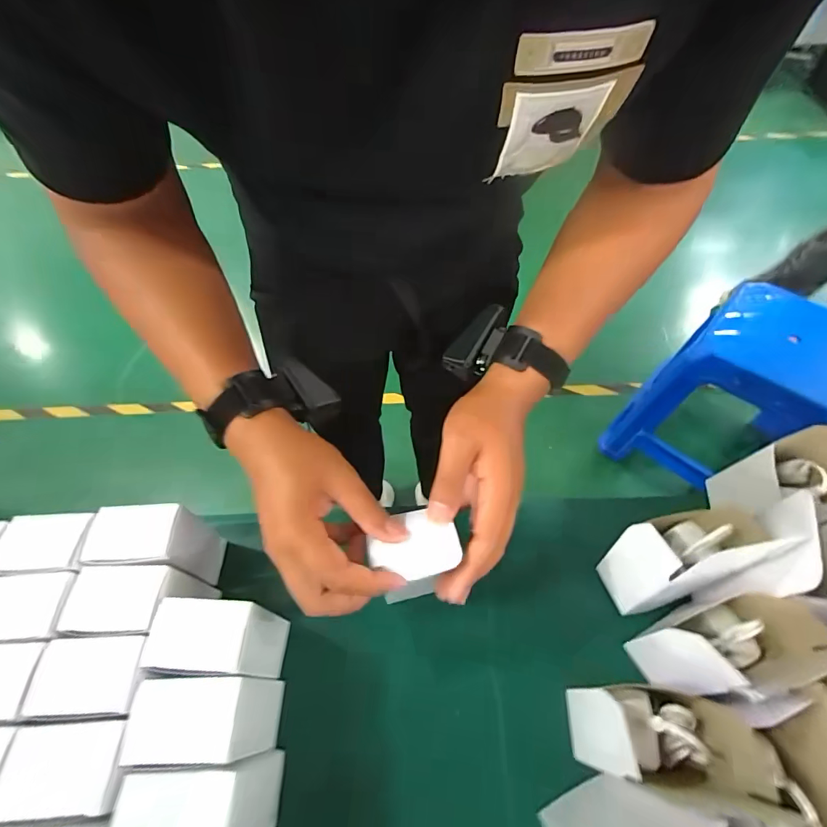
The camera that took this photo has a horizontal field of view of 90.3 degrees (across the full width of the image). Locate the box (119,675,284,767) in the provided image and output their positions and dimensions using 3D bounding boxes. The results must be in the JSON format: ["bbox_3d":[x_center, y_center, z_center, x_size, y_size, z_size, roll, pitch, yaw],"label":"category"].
[{"bbox_3d":[-0.135,0.205,0.284,0.067,0.092,0.051,1,57,3],"label":"box"}]

